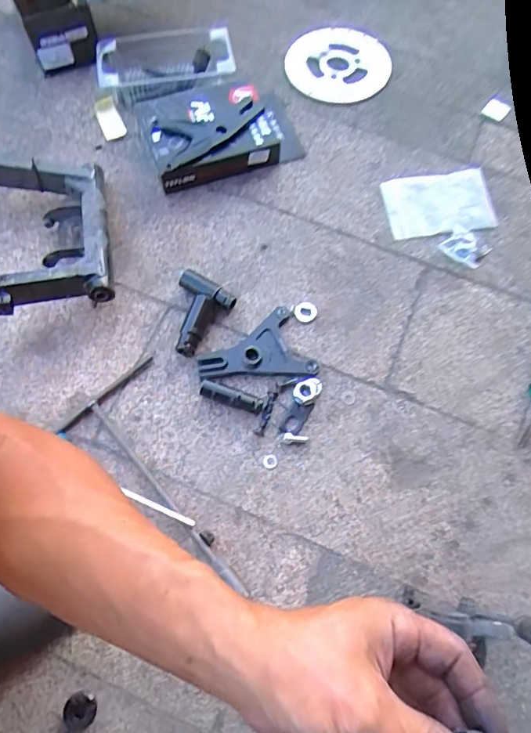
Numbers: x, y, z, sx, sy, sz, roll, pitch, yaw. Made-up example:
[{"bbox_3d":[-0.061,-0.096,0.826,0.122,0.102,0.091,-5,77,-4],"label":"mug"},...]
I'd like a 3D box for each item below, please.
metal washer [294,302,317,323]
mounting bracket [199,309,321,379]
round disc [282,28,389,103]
[{"bbox_3d":[0.053,-0.071,0.618,0.029,0.004,0.029,0,68,-1],"label":"metal washer"},{"bbox_3d":[-0.014,-0.010,0.585,0.132,0.018,0.091,-22,70,-10],"label":"mounting bracket"},{"bbox_3d":[0.122,-0.503,0.786,0.169,0.019,0.159,2,73,-6],"label":"round disc"}]

